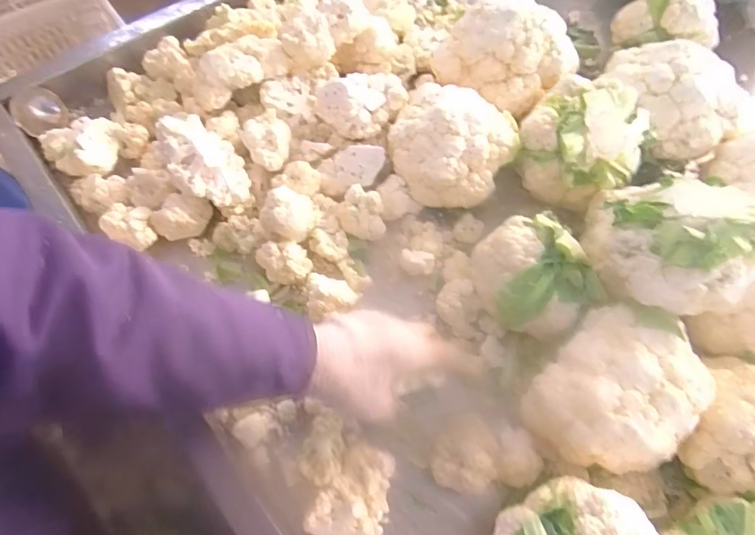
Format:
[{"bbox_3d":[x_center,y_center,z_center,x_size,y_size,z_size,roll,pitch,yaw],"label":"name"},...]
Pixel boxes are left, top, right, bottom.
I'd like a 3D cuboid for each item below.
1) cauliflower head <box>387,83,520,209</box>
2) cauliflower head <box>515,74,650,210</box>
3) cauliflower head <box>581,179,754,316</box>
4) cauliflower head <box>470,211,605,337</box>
[{"bbox_3d":[0.088,-0.152,0.584,0.142,0.084,0.130,1,65,-2],"label":"cauliflower head"},{"bbox_3d":[0.248,-0.161,0.586,0.144,0.099,0.146,17,66,6],"label":"cauliflower head"},{"bbox_3d":[0.268,-0.021,0.427,0.104,0.089,0.127,-27,69,-14],"label":"cauliflower head"},{"bbox_3d":[0.159,0.003,0.498,0.101,0.087,0.131,-21,68,-11],"label":"cauliflower head"}]

